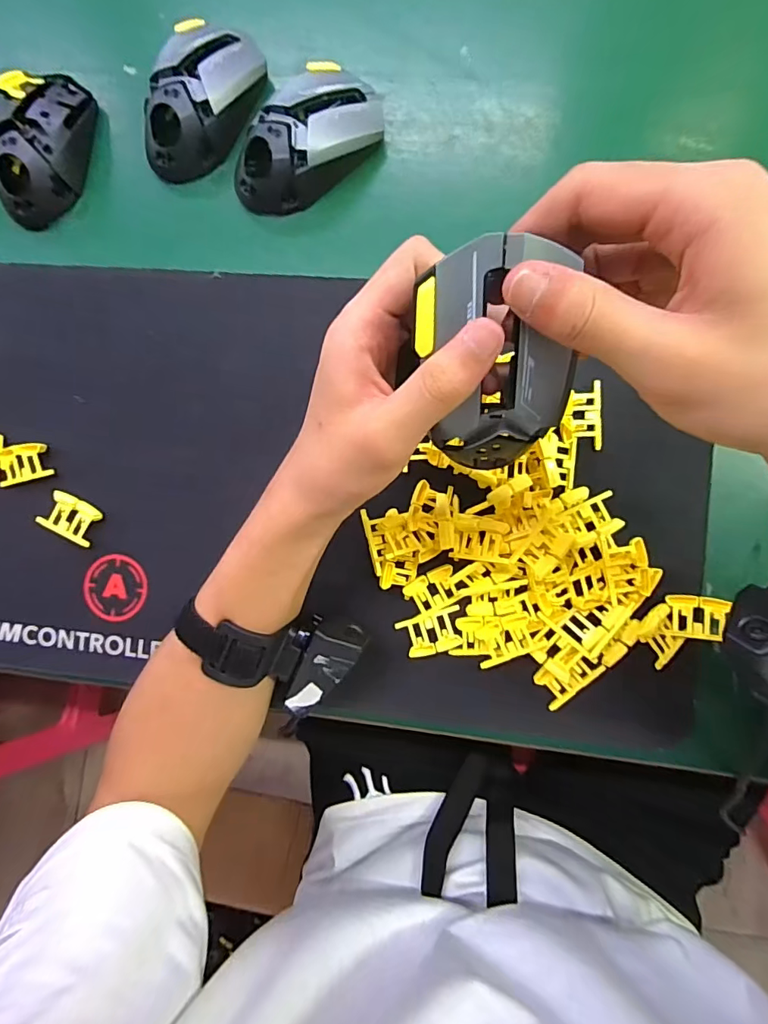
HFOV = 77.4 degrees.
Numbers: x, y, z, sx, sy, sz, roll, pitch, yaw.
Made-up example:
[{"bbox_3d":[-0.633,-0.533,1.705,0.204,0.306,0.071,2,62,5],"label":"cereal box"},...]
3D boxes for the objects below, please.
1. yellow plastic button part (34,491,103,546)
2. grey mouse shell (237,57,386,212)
[{"bbox_3d":[-0.225,0.004,0.347,0.039,0.011,0.027,26,88,7],"label":"yellow plastic button part"},{"bbox_3d":[-0.054,-0.265,0.345,0.120,0.038,0.060,-42,84,0],"label":"grey mouse shell"}]

